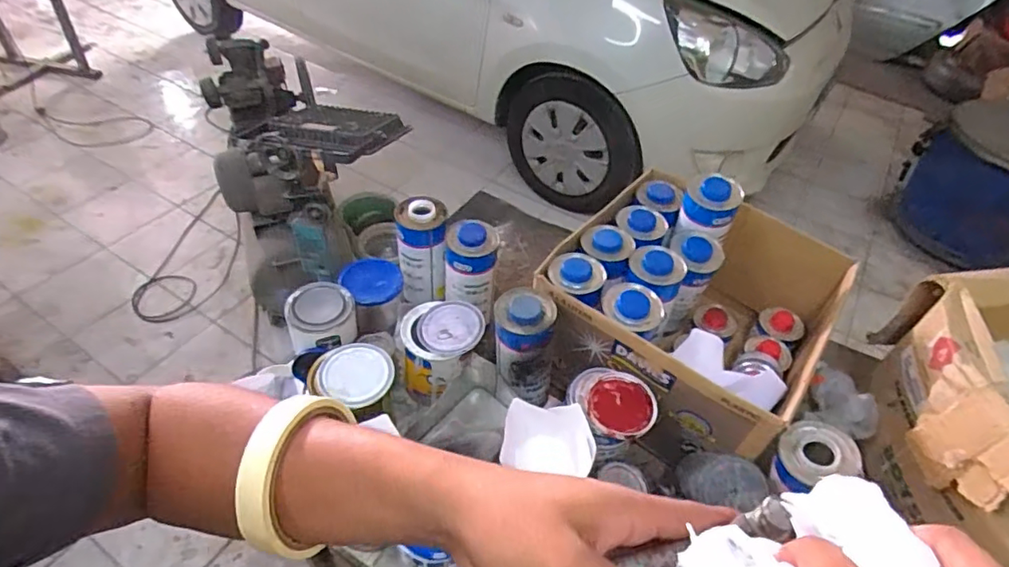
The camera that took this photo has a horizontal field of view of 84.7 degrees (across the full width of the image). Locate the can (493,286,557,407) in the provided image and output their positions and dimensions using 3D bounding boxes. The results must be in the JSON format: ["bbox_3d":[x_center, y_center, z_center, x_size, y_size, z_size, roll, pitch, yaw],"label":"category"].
[{"bbox_3d":[0.029,0.098,0.814,0.087,0.179,0.088,2,47,-3],"label":"can"}]

